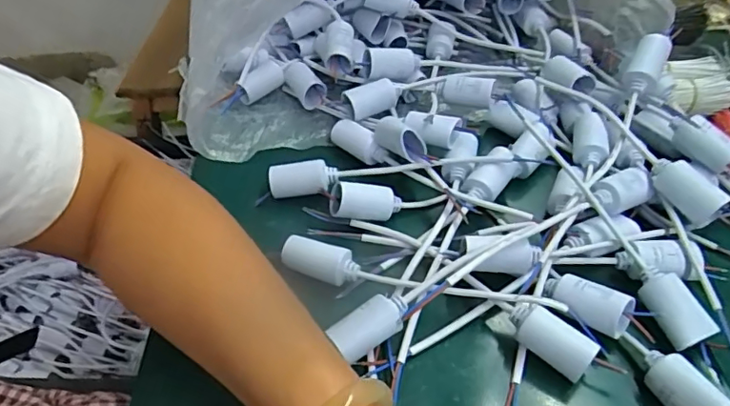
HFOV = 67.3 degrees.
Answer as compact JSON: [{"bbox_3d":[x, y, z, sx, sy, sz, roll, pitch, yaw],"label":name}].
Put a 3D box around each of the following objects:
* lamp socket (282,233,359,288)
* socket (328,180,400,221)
[{"bbox_3d":[-0.030,0.041,0.380,0.054,0.019,0.022,9,47,14],"label":"lamp socket"},{"bbox_3d":[0.000,-0.001,0.408,0.052,0.024,0.020,-1,49,1],"label":"socket"}]

